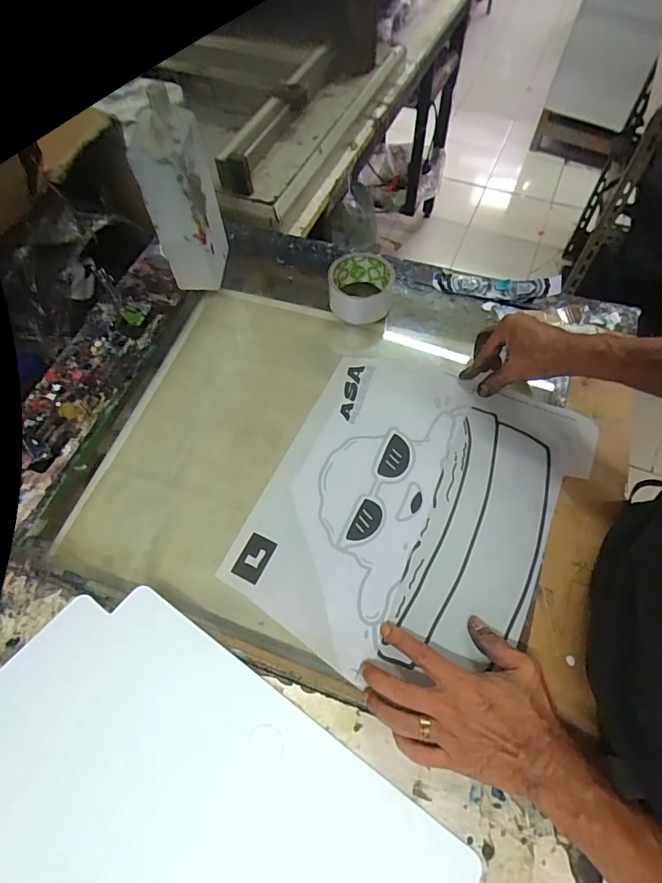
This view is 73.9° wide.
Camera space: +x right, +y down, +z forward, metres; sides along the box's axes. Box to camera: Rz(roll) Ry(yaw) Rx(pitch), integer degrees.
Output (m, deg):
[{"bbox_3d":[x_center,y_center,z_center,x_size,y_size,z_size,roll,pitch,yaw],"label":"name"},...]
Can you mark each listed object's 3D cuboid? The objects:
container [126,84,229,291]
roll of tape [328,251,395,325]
[{"bbox_3d":[-0.187,-0.302,0.559,0.067,0.218,0.094,-2,63,-1],"label":"container"},{"bbox_3d":[0.042,-0.213,0.606,0.089,0.048,0.101,5,63,2],"label":"roll of tape"}]

